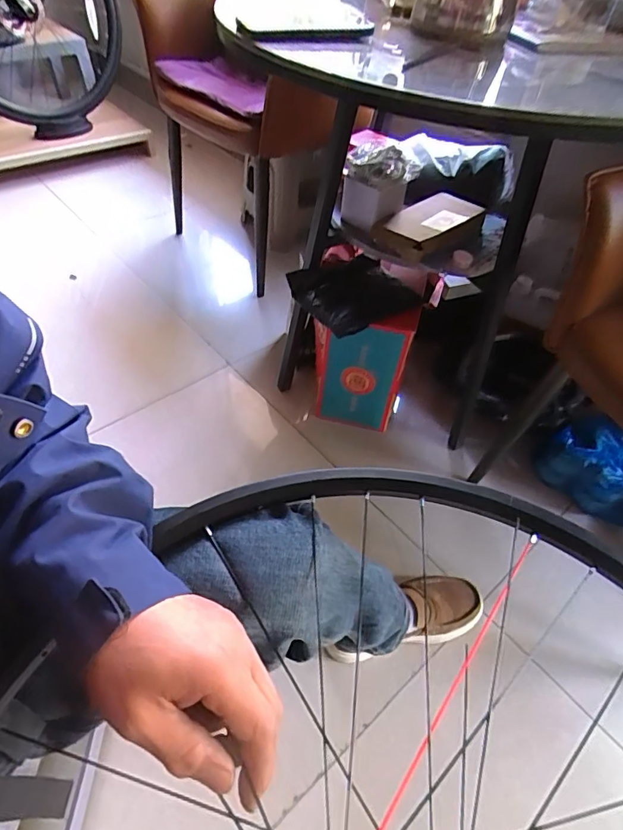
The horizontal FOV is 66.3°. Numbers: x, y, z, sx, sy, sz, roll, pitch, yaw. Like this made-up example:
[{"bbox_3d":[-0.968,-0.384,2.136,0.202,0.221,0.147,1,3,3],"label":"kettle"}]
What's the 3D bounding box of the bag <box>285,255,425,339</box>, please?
[{"bbox_3d":[0.078,-0.236,0.917,0.206,0.034,0.193,-24,55,-22],"label":"bag"}]

